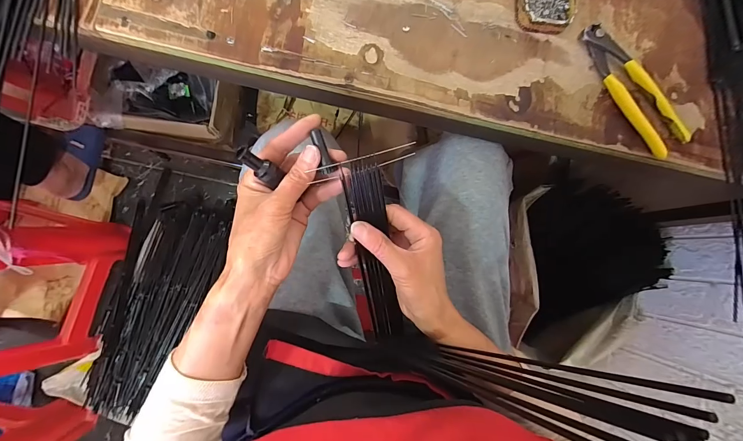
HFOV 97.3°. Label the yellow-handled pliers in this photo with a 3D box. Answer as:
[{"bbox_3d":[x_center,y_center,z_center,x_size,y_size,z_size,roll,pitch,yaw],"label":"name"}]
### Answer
[{"bbox_3d":[0.289,-0.148,0.361,0.046,0.026,0.160,-28,88,-7],"label":"yellow-handled pliers"}]

